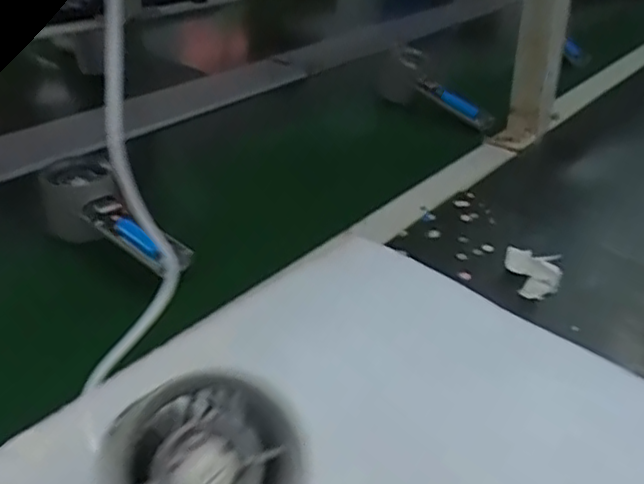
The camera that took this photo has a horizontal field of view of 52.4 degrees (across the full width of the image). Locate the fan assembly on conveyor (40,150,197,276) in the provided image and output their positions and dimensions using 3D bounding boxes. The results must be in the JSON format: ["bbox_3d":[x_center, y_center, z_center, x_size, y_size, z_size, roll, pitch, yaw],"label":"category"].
[{"bbox_3d":[-0.167,-0.015,0.514,0.061,0.043,0.168,-21,41,-33],"label":"fan assembly on conveyor"}]

